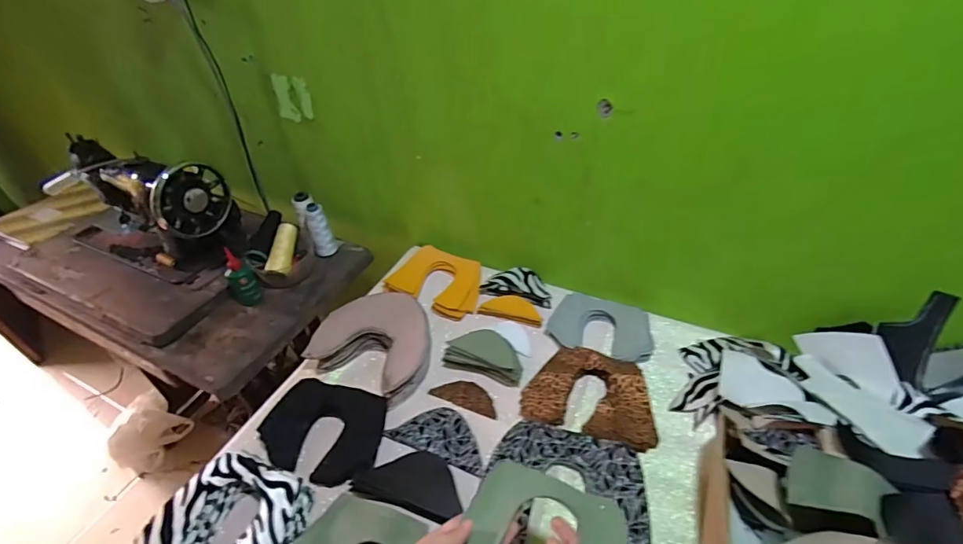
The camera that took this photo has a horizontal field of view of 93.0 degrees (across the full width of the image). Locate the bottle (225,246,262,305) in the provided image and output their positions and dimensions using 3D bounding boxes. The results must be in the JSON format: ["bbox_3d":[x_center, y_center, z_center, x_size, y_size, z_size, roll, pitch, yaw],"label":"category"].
[{"bbox_3d":[-0.441,0.010,0.834,0.048,0.107,0.048,-31,48,-28],"label":"bottle"}]

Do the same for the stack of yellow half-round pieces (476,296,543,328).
[{"bbox_3d":[0.052,0.064,0.792,0.108,0.020,0.046,11,43,16],"label":"stack of yellow half-round pieces"}]

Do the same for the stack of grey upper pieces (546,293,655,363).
[{"bbox_3d":[0.196,0.086,0.741,0.160,0.034,0.098,14,44,19],"label":"stack of grey upper pieces"}]

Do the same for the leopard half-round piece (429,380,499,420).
[{"bbox_3d":[-0.020,0.183,0.681,0.102,0.008,0.044,16,42,19],"label":"leopard half-round piece"}]

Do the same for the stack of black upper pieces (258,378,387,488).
[{"bbox_3d":[-0.217,0.218,0.640,0.160,0.027,0.129,13,52,10],"label":"stack of black upper pieces"}]

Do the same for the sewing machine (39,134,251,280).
[{"bbox_3d":[-0.686,-0.140,0.916,0.386,0.205,0.163,14,44,19],"label":"sewing machine"}]

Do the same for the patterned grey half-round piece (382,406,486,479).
[{"bbox_3d":[-0.053,0.224,0.635,0.138,0.004,0.071,16,45,21],"label":"patterned grey half-round piece"}]

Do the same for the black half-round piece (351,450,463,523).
[{"bbox_3d":[-0.086,0.263,0.583,0.134,0.013,0.074,10,43,15],"label":"black half-round piece"}]

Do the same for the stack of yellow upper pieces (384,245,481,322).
[{"bbox_3d":[-0.084,0.014,0.844,0.170,0.030,0.137,10,43,15],"label":"stack of yellow upper pieces"}]

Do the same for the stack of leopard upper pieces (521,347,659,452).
[{"bbox_3d":[0.157,0.171,0.652,0.178,0.019,0.130,12,43,17],"label":"stack of leopard upper pieces"}]

